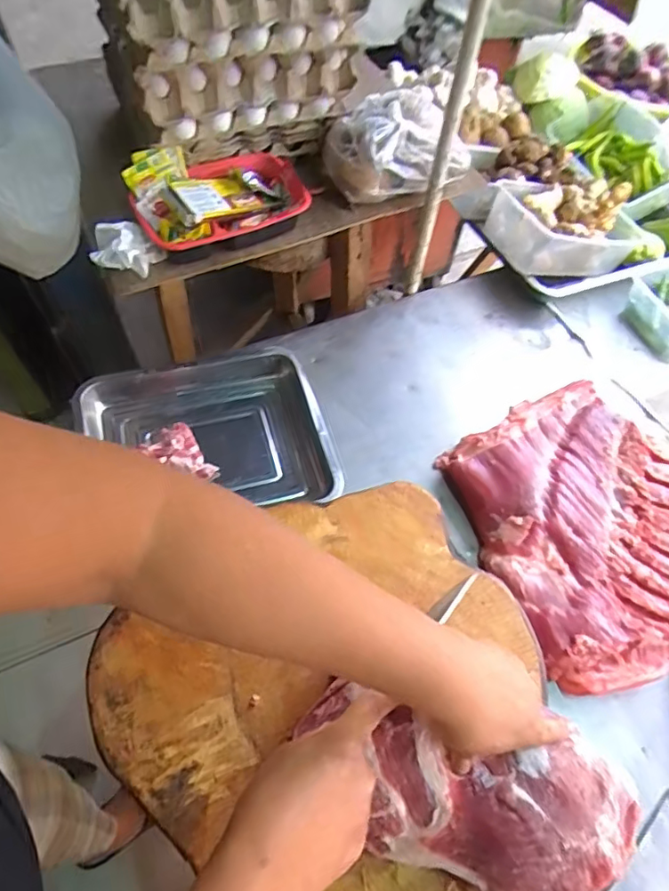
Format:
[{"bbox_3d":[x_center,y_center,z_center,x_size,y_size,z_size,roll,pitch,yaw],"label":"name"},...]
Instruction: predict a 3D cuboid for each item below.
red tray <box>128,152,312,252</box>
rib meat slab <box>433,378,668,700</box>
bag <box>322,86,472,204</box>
[{"bbox_3d":[-0.151,-0.327,0.724,0.219,0.046,0.141,-21,63,-14],"label":"red tray"},{"bbox_3d":[0.310,0.096,0.685,0.298,0.060,0.331,-28,65,-17],"label":"rib meat slab"},{"bbox_3d":[0.084,-0.405,0.750,0.200,0.085,0.127,12,60,4],"label":"bag"}]

